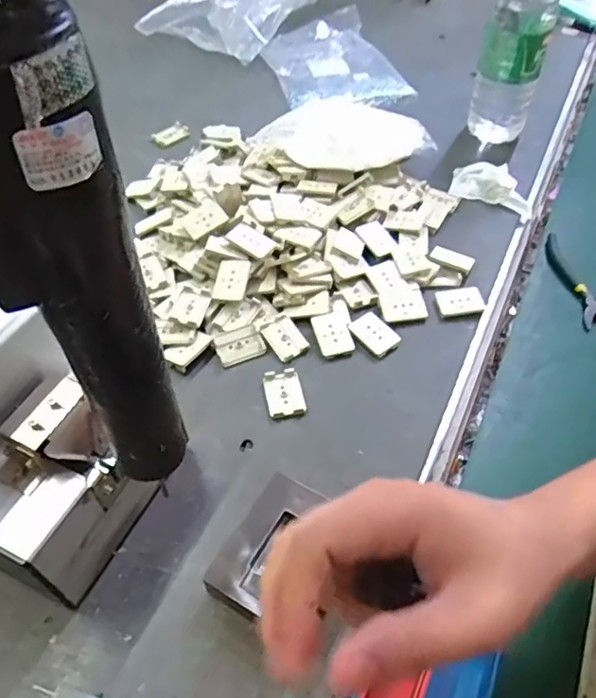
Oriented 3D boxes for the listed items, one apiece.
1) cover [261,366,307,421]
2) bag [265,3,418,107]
[{"bbox_3d":[-0.011,0.034,0.445,0.027,0.007,0.041,-11,52,-10],"label":"cover"},{"bbox_3d":[0.042,-0.385,0.768,0.153,0.031,0.199,-15,52,-13],"label":"bag"}]

